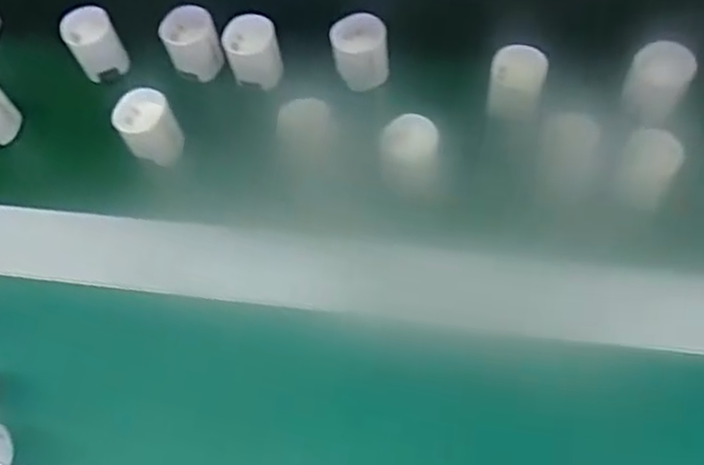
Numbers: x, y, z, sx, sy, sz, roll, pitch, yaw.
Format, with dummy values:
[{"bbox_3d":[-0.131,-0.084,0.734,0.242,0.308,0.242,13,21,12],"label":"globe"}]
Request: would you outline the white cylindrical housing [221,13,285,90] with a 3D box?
[{"bbox_3d":[-0.059,-0.109,0.414,0.028,0.032,0.035,-17,65,-10],"label":"white cylindrical housing"}]

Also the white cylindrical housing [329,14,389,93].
[{"bbox_3d":[0.004,-0.106,0.407,0.030,0.033,0.030,1,63,-1],"label":"white cylindrical housing"}]

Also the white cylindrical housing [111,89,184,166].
[{"bbox_3d":[-0.116,-0.059,0.397,0.030,0.030,0.035,-26,67,-14],"label":"white cylindrical housing"}]

